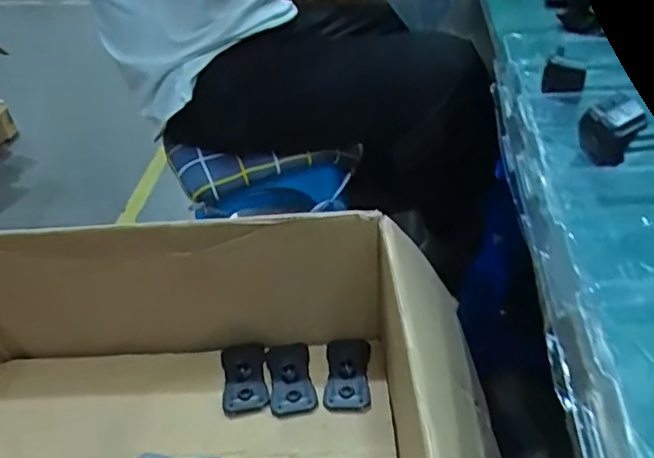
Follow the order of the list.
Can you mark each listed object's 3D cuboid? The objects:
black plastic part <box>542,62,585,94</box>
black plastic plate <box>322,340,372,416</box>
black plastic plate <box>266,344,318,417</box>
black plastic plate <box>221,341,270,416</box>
[{"bbox_3d":[0.189,-0.120,0.463,0.031,0.020,0.010,0,40,6],"label":"black plastic part"},{"bbox_3d":[0.028,0.192,0.773,0.058,0.015,0.109,-1,40,4],"label":"black plastic plate"},{"bbox_3d":[-0.050,0.194,0.776,0.057,0.021,0.110,-9,40,-5],"label":"black plastic plate"},{"bbox_3d":[-0.113,0.195,0.780,0.059,0.019,0.107,-9,40,-5],"label":"black plastic plate"}]

